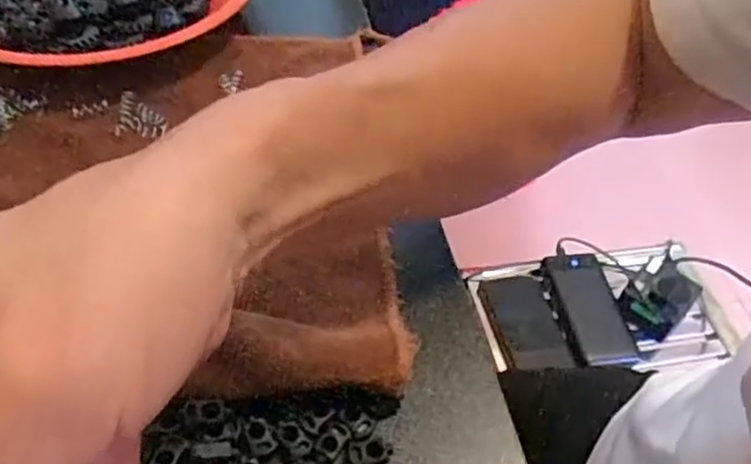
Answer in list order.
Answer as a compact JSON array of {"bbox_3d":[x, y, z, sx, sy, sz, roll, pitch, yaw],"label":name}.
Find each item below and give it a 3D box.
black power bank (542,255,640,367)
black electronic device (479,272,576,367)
[{"bbox_3d":[0.259,0.092,0.829,0.071,0.021,0.156,-4,50,-9],"label":"black power bank"},{"bbox_3d":[0.183,0.107,0.824,0.075,0.019,0.140,-4,51,-10],"label":"black electronic device"}]

